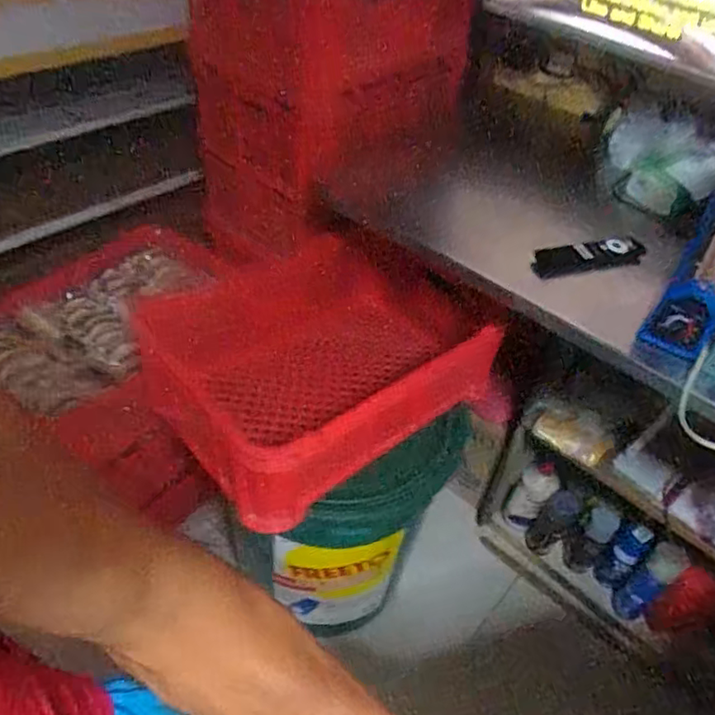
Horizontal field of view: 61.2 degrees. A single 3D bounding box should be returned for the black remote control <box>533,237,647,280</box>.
[{"bbox_3d":[0.330,-0.145,0.870,0.152,0.046,0.022,-7,43,8],"label":"black remote control"}]

